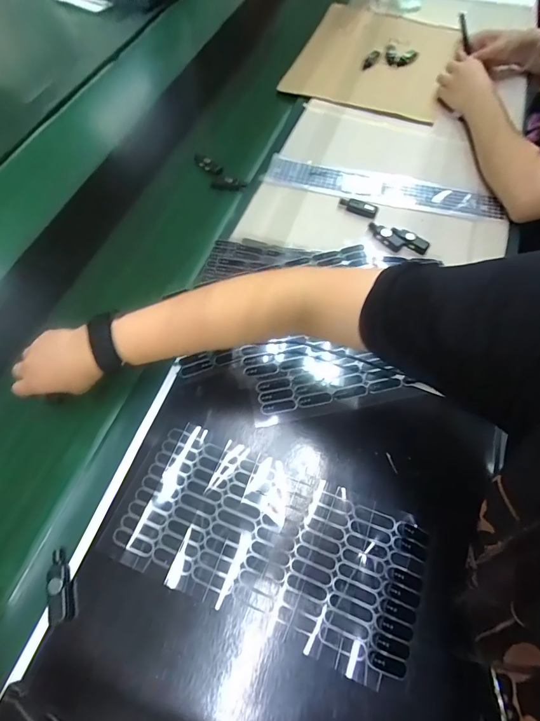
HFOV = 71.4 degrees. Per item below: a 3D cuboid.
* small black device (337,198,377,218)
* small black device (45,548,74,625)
[{"bbox_3d":[0.129,-0.227,0.550,0.057,0.011,0.016,22,64,11],"label":"small black device"},{"bbox_3d":[-0.186,0.198,0.331,0.018,0.010,0.057,-17,64,-9],"label":"small black device"}]

